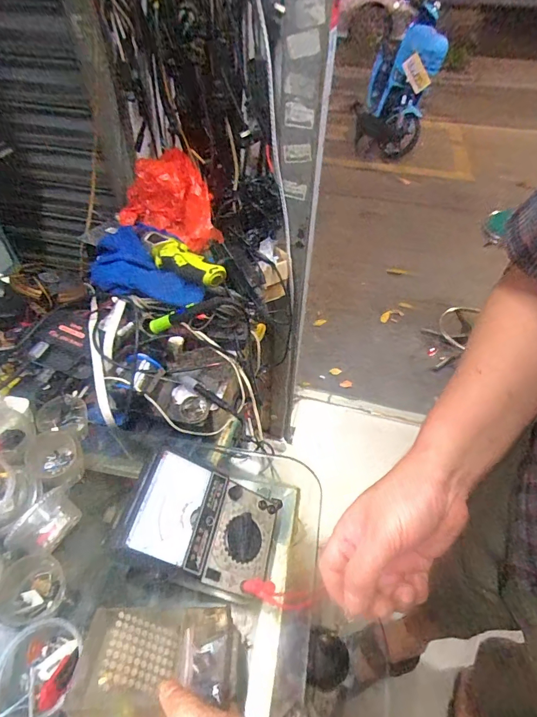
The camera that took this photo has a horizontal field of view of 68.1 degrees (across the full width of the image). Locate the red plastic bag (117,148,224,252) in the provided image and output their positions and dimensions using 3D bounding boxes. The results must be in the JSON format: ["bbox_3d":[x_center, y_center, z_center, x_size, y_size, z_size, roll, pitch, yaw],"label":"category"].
[{"bbox_3d":[-0.191,-0.313,0.787,0.235,0.119,0.123,31,54,24],"label":"red plastic bag"}]

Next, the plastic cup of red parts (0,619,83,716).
[{"bbox_3d":[-0.222,0.301,0.383,0.074,0.048,0.074,1,48,-1],"label":"plastic cup of red parts"}]

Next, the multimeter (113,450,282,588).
[{"bbox_3d":[-0.069,0.179,0.431,0.160,0.044,0.108,29,46,-21],"label":"multimeter"}]

